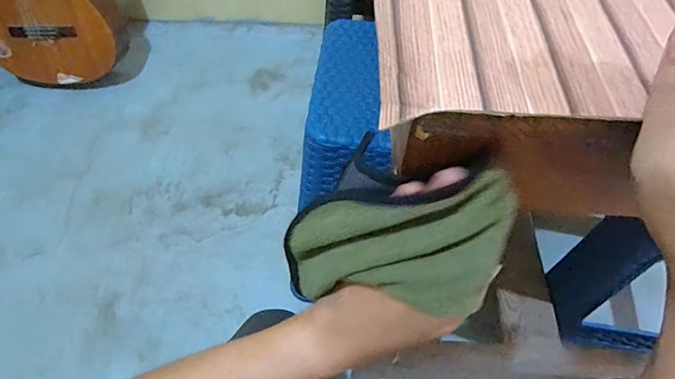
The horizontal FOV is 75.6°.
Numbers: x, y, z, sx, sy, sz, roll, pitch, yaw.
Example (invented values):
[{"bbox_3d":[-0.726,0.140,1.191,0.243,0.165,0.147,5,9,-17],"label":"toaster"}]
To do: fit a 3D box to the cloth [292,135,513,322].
[{"bbox_3d":[0.038,0.033,0.305,0.144,0.127,0.066,15,54,9],"label":"cloth"}]

